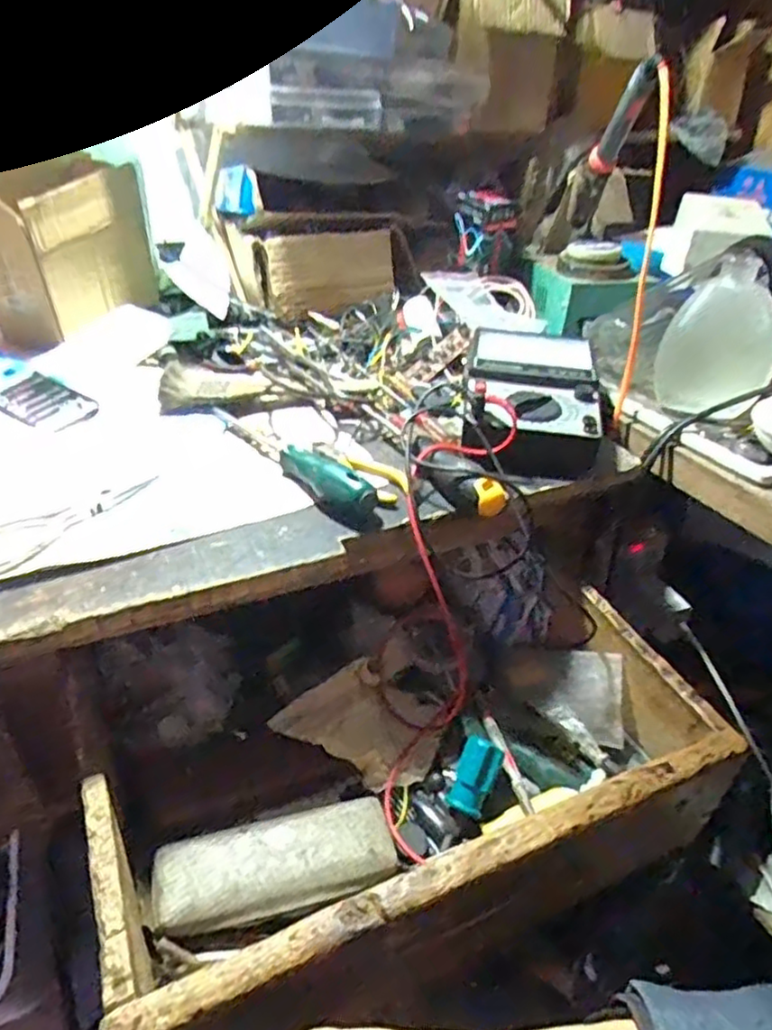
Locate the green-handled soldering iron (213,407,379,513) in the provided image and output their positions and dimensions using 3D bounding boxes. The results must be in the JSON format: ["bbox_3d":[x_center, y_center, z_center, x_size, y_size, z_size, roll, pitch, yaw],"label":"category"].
[{"bbox_3d":[-0.077,-0.054,0.531,0.027,0.029,0.195,-25,46,-31],"label":"green-handled soldering iron"}]

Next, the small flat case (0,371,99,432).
[{"bbox_3d":[-0.297,-0.099,0.592,0.100,0.006,0.057,26,43,27],"label":"small flat case"}]

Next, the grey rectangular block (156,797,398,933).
[{"bbox_3d":[-0.068,0.221,0.435,0.150,0.015,0.053,-8,36,-16],"label":"grey rectangular block"}]

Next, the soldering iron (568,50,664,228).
[{"bbox_3d":[0.209,-0.342,0.640,0.022,0.204,0.028,1,78,-3],"label":"soldering iron"}]

